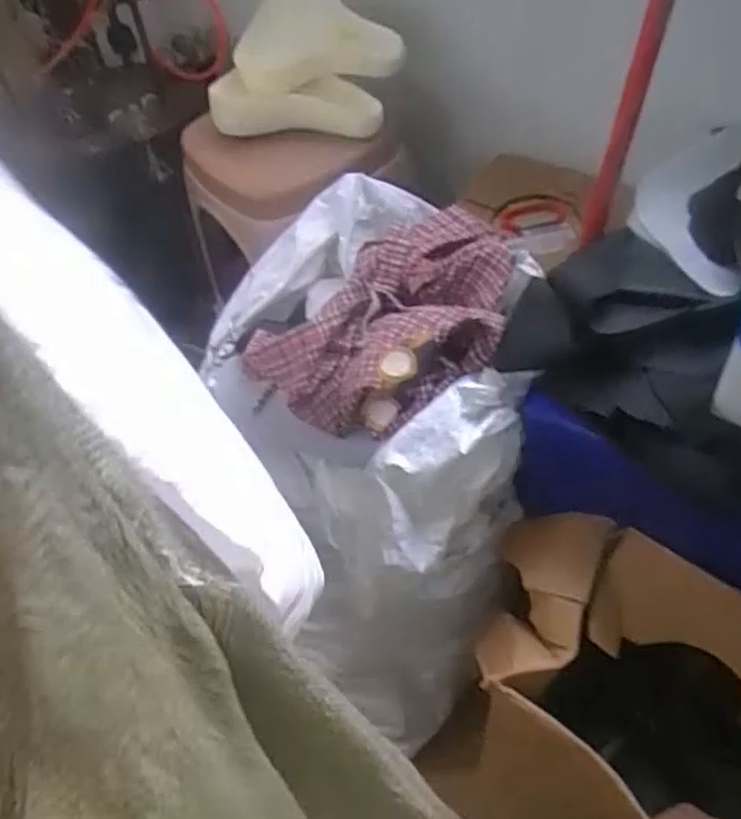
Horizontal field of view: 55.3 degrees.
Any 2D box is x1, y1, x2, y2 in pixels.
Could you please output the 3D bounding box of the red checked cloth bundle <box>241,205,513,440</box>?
[{"bbox_3d":[0.030,-0.099,0.761,0.282,0.109,0.240,-35,56,-20],"label":"red checked cloth bundle"}]

